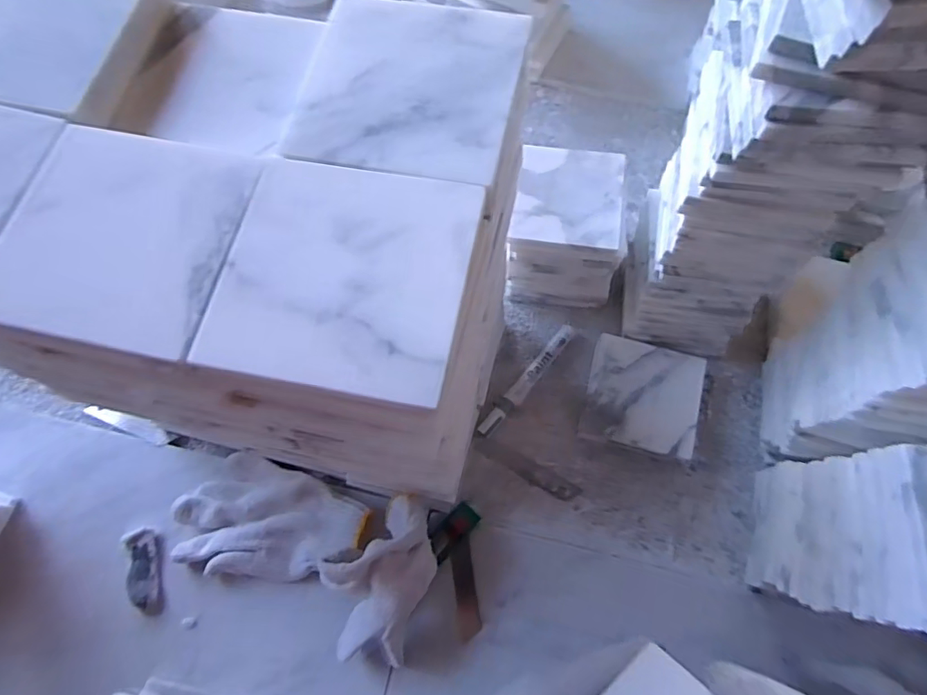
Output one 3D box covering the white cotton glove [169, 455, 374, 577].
[{"bbox_3d":[-0.177,0.161,0.501,0.168,0.026,0.103,19,73,6],"label":"white cotton glove"}]

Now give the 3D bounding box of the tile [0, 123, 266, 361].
[{"bbox_3d":[-0.149,-0.052,0.244,0.101,0.017,0.105,11,72,4],"label":"tile"}]

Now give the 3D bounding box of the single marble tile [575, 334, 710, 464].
[{"bbox_3d":[0.171,0.046,0.528,0.101,0.017,0.105,13,70,8],"label":"single marble tile"}]

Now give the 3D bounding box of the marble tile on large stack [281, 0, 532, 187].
[{"bbox_3d":[-0.026,-0.123,0.258,0.100,0.012,0.096,11,72,4],"label":"marble tile on large stack"}]

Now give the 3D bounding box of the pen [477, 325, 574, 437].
[{"bbox_3d":[0.066,0.032,0.557,0.017,0.014,0.146,38,76,12],"label":"pen"}]

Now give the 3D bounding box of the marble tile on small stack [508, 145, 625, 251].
[{"bbox_3d":[0.094,-0.135,0.493,0.093,0.009,0.100,10,72,4],"label":"marble tile on small stack"}]

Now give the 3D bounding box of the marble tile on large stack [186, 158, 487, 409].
[{"bbox_3d":[-0.049,-0.032,0.225,0.100,0.010,0.099,11,72,4],"label":"marble tile on large stack"}]

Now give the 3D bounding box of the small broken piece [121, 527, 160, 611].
[{"bbox_3d":[-0.290,0.200,0.499,0.027,0.007,0.069,-16,72,-5],"label":"small broken piece"}]

